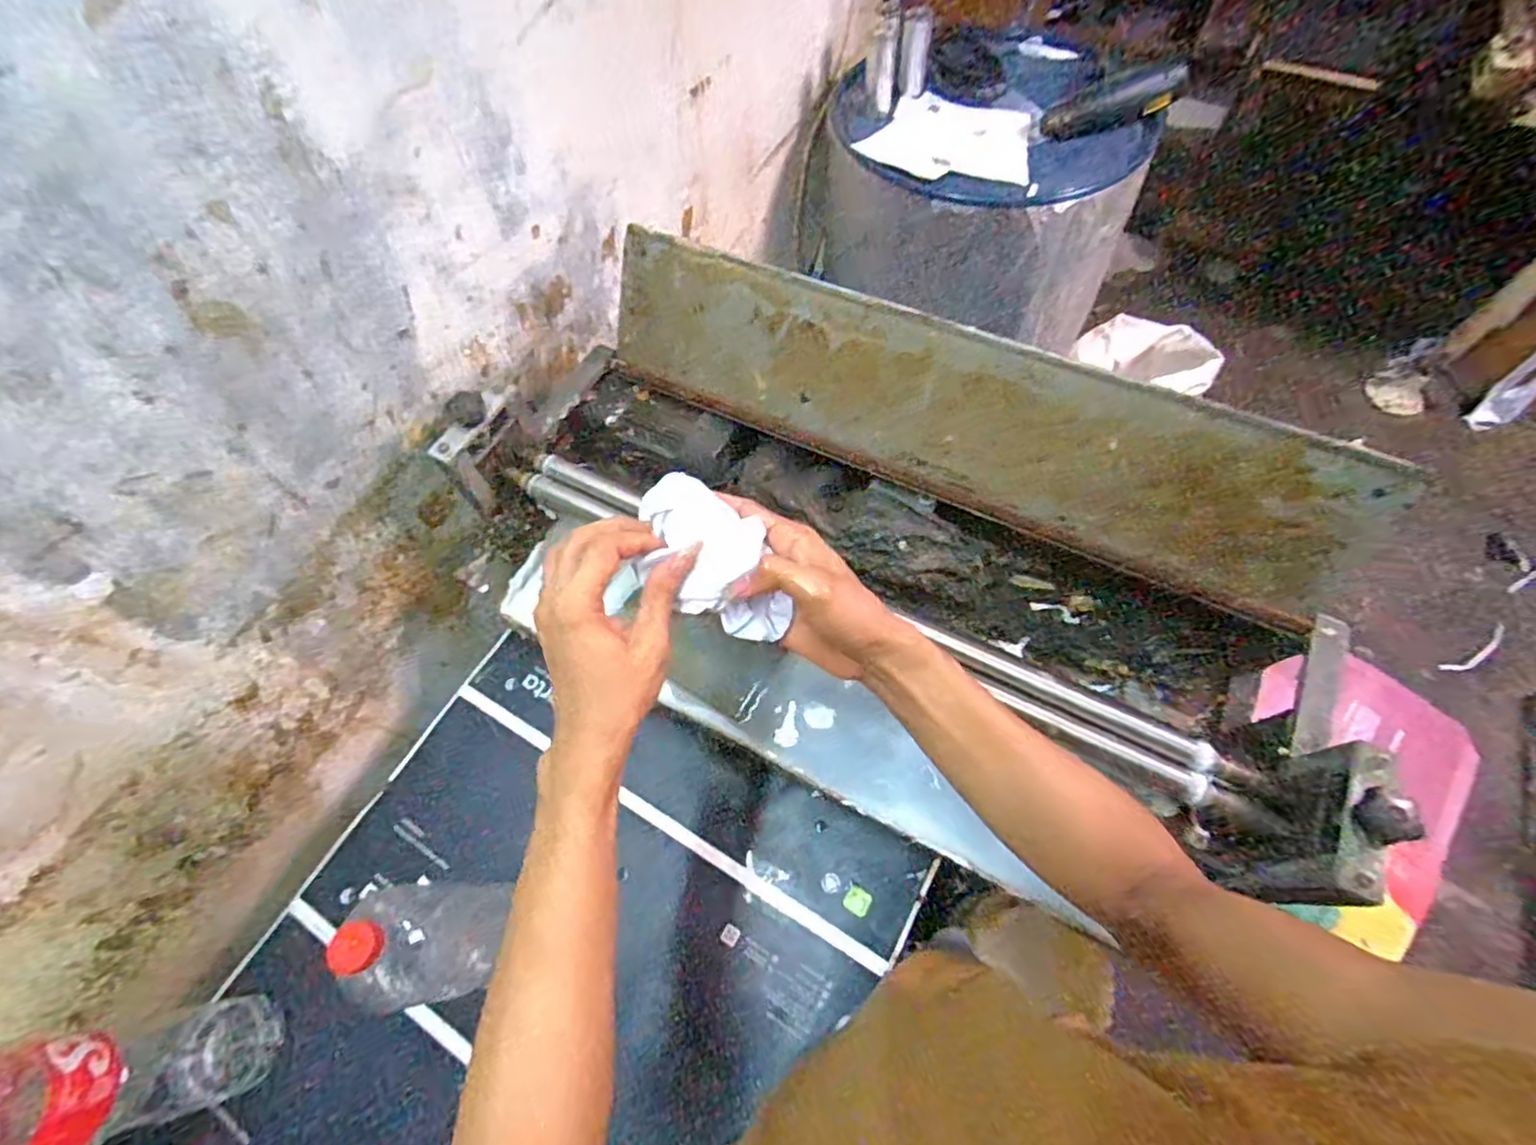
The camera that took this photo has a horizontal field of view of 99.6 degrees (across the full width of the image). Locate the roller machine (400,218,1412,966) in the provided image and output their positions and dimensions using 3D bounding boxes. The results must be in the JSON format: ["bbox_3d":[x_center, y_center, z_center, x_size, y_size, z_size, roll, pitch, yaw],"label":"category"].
[{"bbox_3d":[0.125,0.021,0.742,0.894,0.399,0.421,23,66,15],"label":"roller machine"}]

